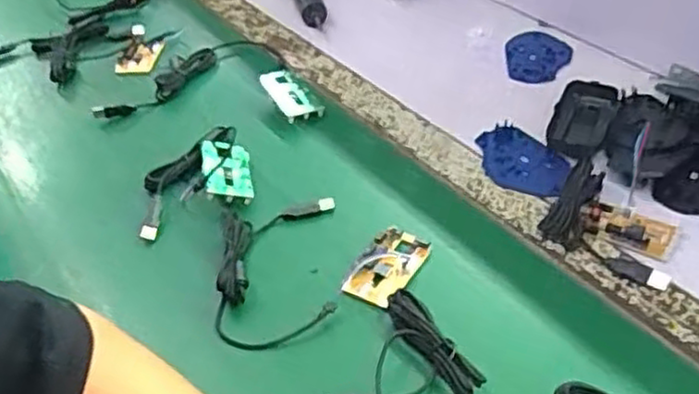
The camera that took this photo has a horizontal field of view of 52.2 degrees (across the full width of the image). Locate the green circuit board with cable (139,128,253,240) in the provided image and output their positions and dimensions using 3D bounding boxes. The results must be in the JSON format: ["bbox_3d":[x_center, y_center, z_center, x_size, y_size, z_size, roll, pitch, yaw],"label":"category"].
[{"bbox_3d":[-0.146,-0.020,0.681,0.100,0.026,0.121,-12,40,-5],"label":"green circuit board with cable"}]

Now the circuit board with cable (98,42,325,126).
[{"bbox_3d":[-0.140,-0.148,0.828,0.245,0.023,0.176,3,41,12],"label":"circuit board with cable"}]

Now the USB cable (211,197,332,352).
[{"bbox_3d":[-0.060,0.052,0.580,0.097,0.029,0.149,-7,40,0],"label":"USB cable"}]

